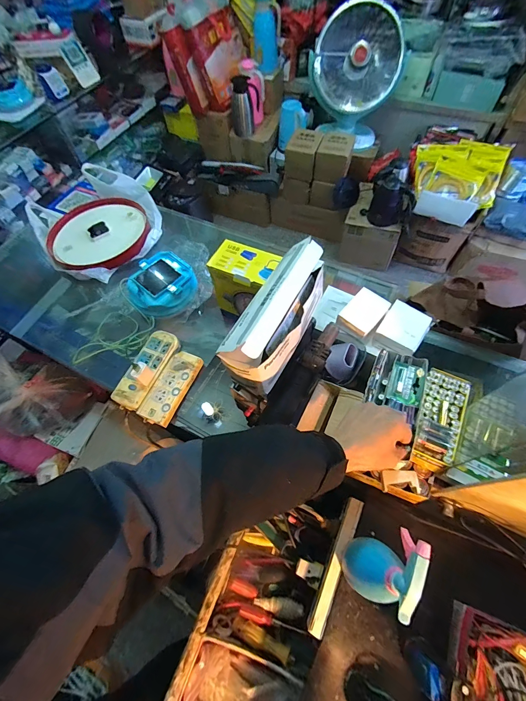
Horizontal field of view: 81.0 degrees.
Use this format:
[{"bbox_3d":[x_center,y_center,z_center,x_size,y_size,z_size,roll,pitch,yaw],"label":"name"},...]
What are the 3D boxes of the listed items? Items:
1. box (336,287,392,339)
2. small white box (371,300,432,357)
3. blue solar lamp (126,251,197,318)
[{"bbox_3d":[0.205,-0.077,0.628,0.067,0.021,0.103,43,71,7],"label":"box"},{"bbox_3d":[0.281,-0.043,0.619,0.080,0.034,0.107,32,68,19],"label":"small white box"},{"bbox_3d":[-0.267,-0.171,0.815,0.162,0.066,0.159,-38,65,-16],"label":"blue solar lamp"}]

